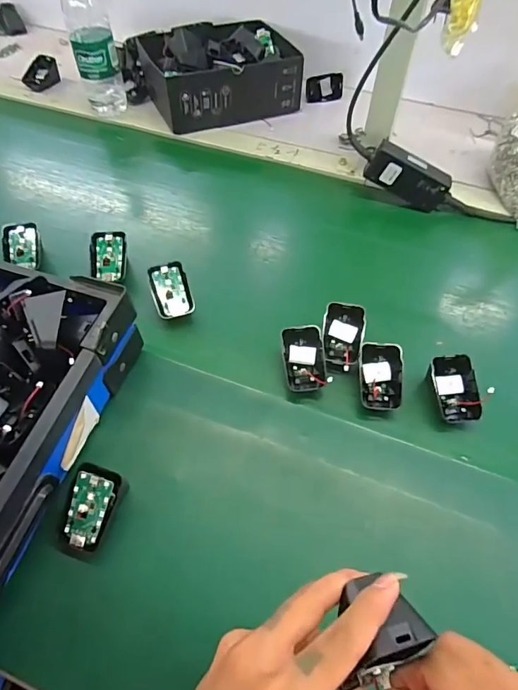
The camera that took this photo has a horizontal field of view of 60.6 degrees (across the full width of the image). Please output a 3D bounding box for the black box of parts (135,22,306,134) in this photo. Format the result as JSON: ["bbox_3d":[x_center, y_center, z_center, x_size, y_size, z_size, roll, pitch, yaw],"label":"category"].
[{"bbox_3d":[-0.062,-0.478,0.778,0.248,0.094,0.176,-20,58,-14],"label":"black box of parts"}]

